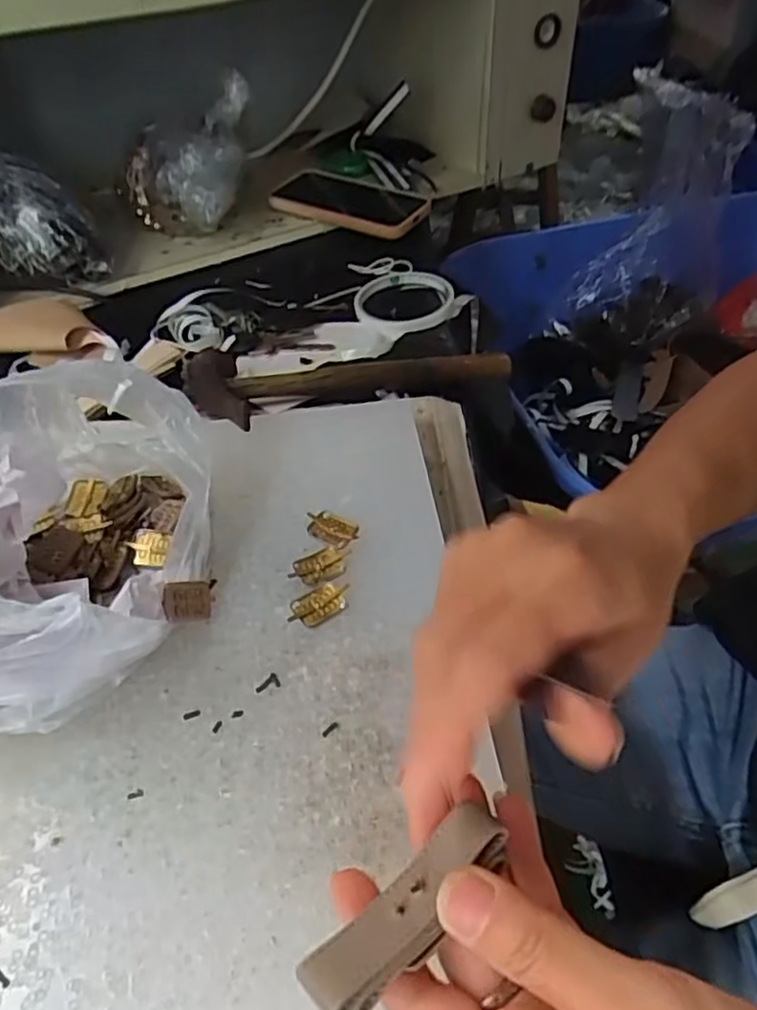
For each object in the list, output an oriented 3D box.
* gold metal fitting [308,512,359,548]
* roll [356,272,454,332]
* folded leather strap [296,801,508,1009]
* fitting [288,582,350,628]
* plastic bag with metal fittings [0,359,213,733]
[{"bbox_3d":[-0.025,0.013,0.365,0.030,0.004,0.017,24,52,23],"label":"gold metal fitting"},{"bbox_3d":[0.017,-0.178,0.599,0.086,0.013,0.088,-1,46,1],"label":"roll"},{"bbox_3d":[0.009,0.113,0.195,0.066,0.009,0.021,-35,56,-27],"label":"folded leather strap"},{"bbox_3d":[-0.029,0.047,0.333,0.031,0.004,0.019,-28,51,-22],"label":"fitting"},{"bbox_3d":[-0.145,0.012,0.313,0.140,0.100,0.151,-16,47,-11],"label":"plastic bag with metal fittings"}]

